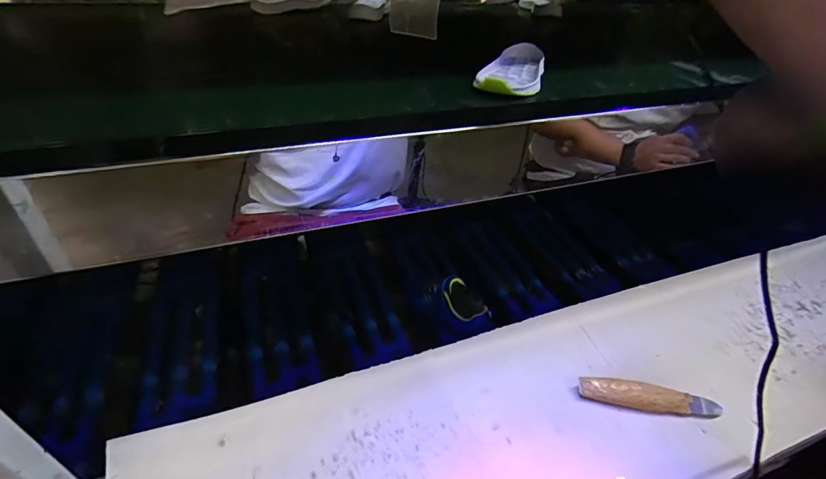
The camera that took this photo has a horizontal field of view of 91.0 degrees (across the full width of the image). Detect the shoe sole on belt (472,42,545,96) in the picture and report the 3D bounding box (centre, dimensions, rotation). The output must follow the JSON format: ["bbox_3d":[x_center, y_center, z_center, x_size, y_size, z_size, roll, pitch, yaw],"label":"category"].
[{"bbox_3d":[0.129,-0.214,0.509,0.069,0.022,0.159,17,40,15],"label":"shoe sole on belt"}]

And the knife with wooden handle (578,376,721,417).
[{"bbox_3d":[0.290,0.192,0.492,0.165,0.021,0.030,10,42,4],"label":"knife with wooden handle"}]

